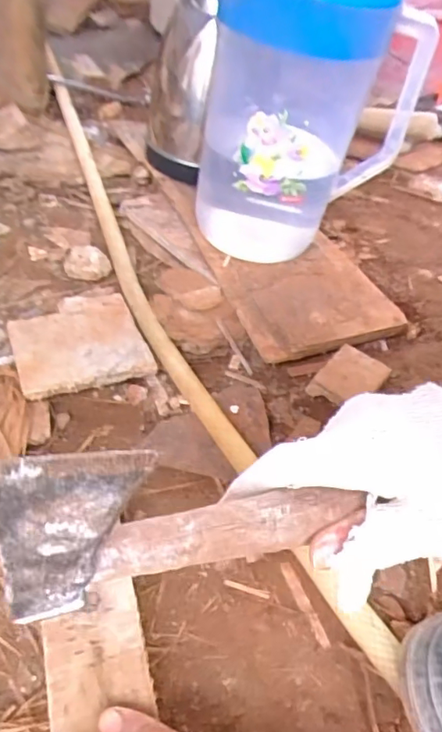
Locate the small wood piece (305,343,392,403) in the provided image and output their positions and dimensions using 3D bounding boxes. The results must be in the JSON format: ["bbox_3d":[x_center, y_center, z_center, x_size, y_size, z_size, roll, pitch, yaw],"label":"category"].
[{"bbox_3d":[0.119,0.012,0.506,0.053,0.012,0.065,31,52,22],"label":"small wood piece"}]

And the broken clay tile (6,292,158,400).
[{"bbox_3d":[-0.132,-0.025,0.501,0.112,0.009,0.113,-16,51,-18],"label":"broken clay tile"}]

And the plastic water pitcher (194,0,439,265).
[{"bbox_3d":[0.079,-0.250,0.549,0.168,0.272,0.147,-18,52,-20],"label":"plastic water pitcher"}]

